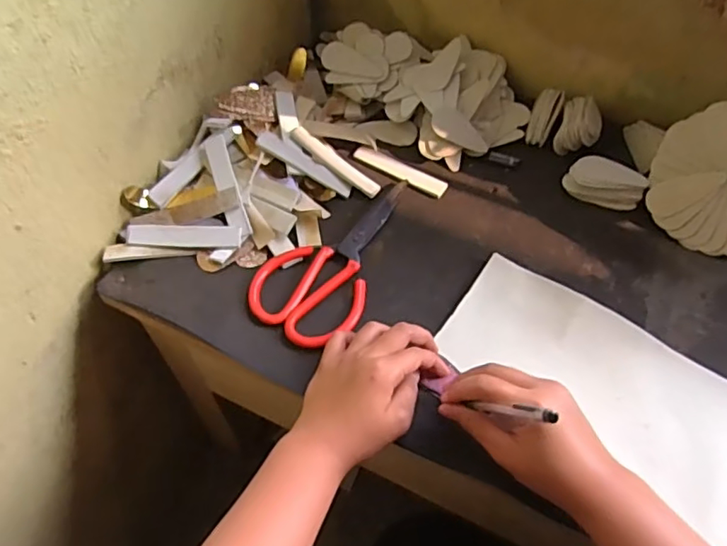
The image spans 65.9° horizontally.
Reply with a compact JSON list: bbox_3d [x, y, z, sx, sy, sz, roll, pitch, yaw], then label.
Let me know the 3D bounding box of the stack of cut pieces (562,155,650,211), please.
[{"bbox_3d":[0.244,-0.090,0.570,0.074,0.033,0.028,28,60,17],"label":"stack of cut pieces"}]

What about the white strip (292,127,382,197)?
[{"bbox_3d":[-0.029,-0.115,0.578,0.107,0.004,0.020,38,62,2],"label":"white strip"}]

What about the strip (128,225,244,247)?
[{"bbox_3d":[-0.169,-0.035,0.531,0.106,0.004,0.022,2,74,-2],"label":"strip"}]

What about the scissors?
[{"bbox_3d":[-0.036,-0.020,0.530,0.100,0.011,0.189,14,57,8],"label":"scissors"}]

